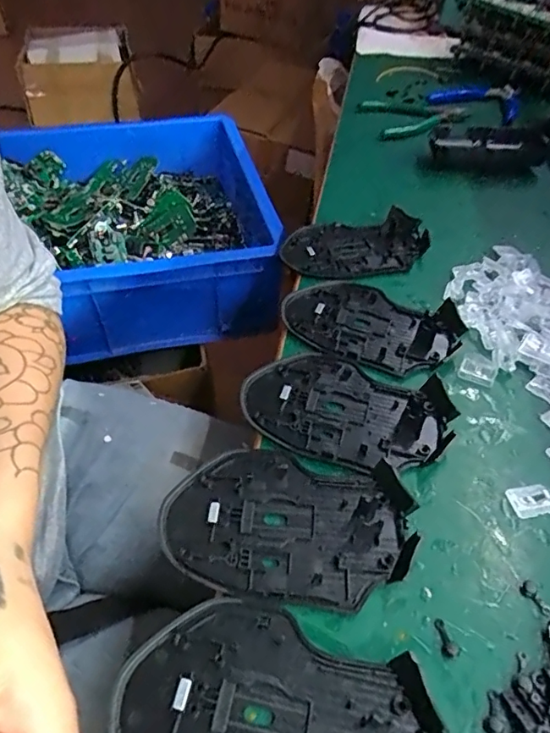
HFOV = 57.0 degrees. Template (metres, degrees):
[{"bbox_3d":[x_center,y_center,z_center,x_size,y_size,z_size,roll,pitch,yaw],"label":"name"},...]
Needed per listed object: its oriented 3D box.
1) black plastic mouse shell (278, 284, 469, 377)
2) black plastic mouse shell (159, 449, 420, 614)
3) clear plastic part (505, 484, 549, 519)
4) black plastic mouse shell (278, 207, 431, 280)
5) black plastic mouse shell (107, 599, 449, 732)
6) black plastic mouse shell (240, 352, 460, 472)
[{"bbox_3d":[0.063,-0.032,0.335,0.112,0.014,0.070,25,50,18],"label":"black plastic mouse shell"},{"bbox_3d":[0.006,0.071,0.239,0.113,0.011,0.072,9,47,5],"label":"black plastic mouse shell"},{"bbox_3d":[0.127,0.066,0.250,0.020,0.007,0.016,-7,48,-11],"label":"clear plastic part"},{"bbox_3d":[0.063,-0.096,0.397,0.110,0.011,0.073,-4,47,-7],"label":"black plastic mouse shell"},{"bbox_3d":[-0.001,0.130,0.183,0.114,0.014,0.071,18,48,13],"label":"black plastic mouse shell"},{"bbox_3d":[0.040,0.021,0.284,0.111,0.014,0.071,22,49,16],"label":"black plastic mouse shell"}]

